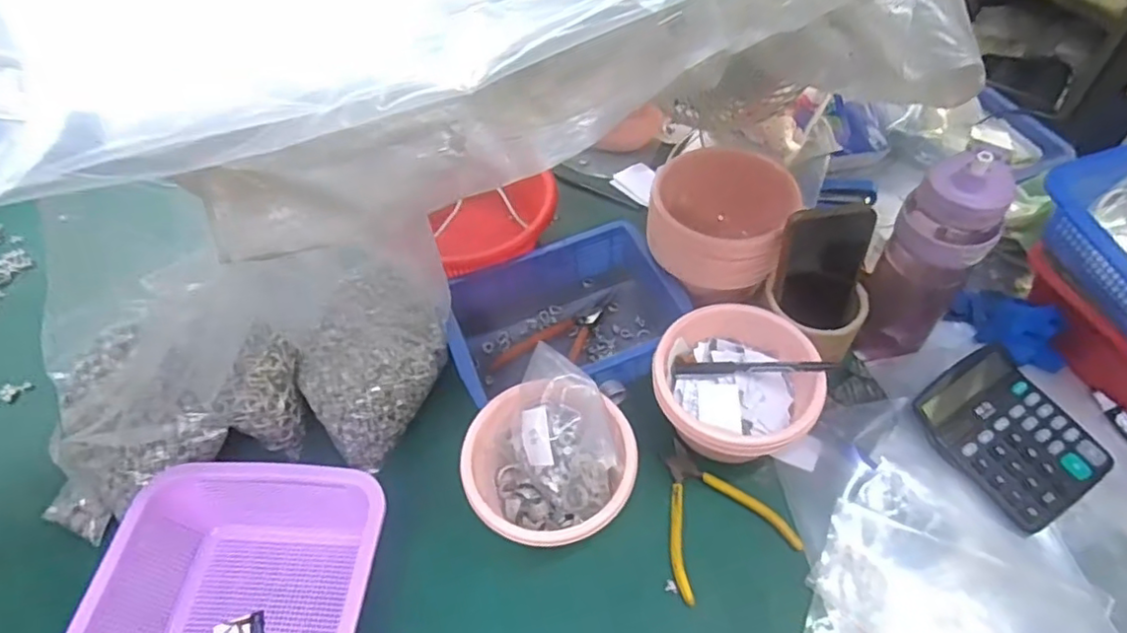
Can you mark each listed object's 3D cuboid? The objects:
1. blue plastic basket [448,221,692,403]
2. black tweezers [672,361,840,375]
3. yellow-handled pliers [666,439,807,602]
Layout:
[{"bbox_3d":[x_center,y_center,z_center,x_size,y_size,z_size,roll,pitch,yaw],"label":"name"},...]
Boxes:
[{"bbox_3d":[0.000,0.004,0.688,0.249,0.074,0.181,-16,54,-9],"label":"blue plastic basket"},{"bbox_3d":[0.178,0.049,0.586,0.149,0.013,0.011,-3,51,23],"label":"black tweezers"},{"bbox_3d":[0.135,0.183,0.586,0.119,0.009,0.133,-22,55,-13],"label":"yellow-handled pliers"}]

